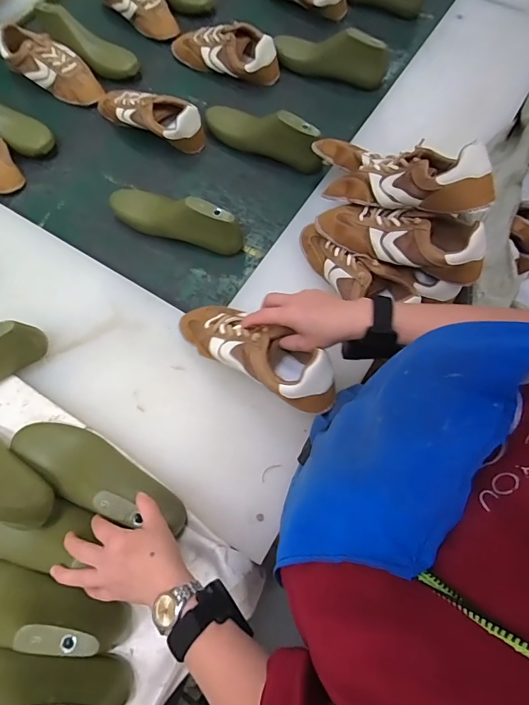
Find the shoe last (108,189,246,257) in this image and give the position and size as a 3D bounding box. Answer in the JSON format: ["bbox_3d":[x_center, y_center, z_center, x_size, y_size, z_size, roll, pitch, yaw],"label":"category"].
[{"bbox_3d":[-0.166,-0.238,0.718,0.252,0.090,0.063,25,74,8],"label":"shoe last"}]

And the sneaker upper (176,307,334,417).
[{"bbox_3d":[-0.021,-0.010,0.534,0.241,0.071,0.084,29,74,25],"label":"sneaker upper"}]

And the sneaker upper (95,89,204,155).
[{"bbox_3d":[-0.239,-0.485,0.821,0.252,0.068,0.098,22,73,7],"label":"sneaker upper"}]

